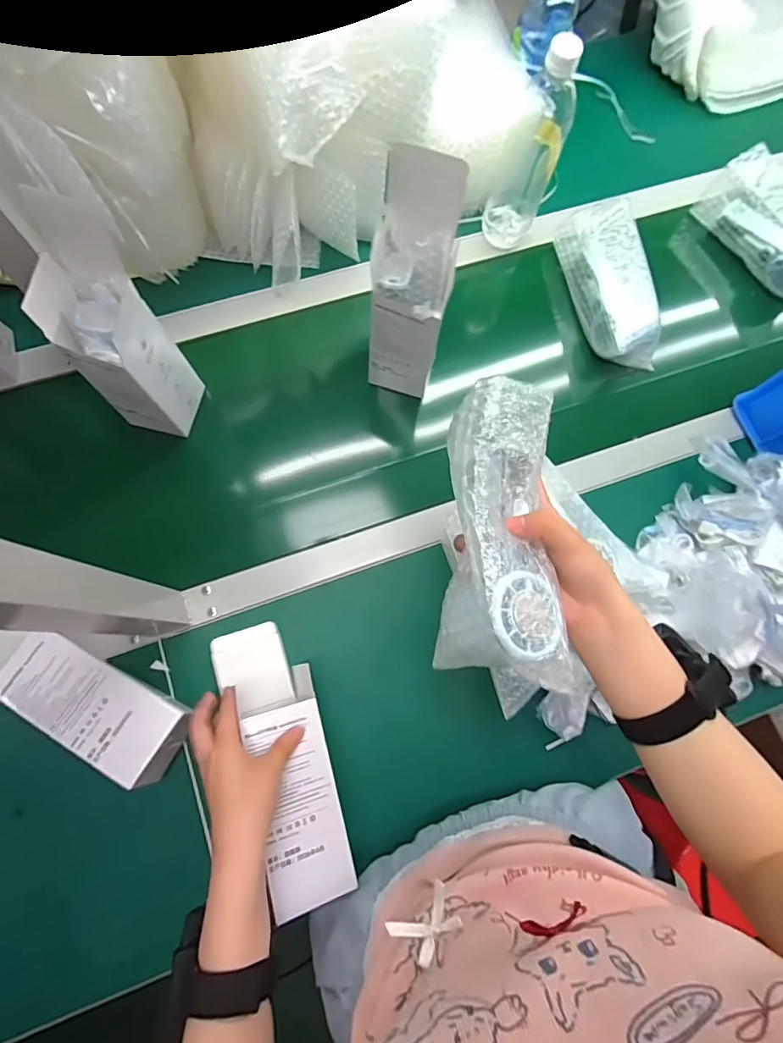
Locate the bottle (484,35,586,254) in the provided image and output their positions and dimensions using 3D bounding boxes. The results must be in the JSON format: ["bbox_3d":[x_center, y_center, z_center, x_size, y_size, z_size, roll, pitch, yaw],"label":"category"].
[{"bbox_3d":[0.168,-0.446,0.578,0.067,0.220,0.079,20,76,3],"label":"bottle"}]

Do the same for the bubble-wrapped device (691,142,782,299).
[{"bbox_3d":[0.515,-0.389,0.650,0.058,0.069,0.206,-33,79,-10],"label":"bubble-wrapped device"}]

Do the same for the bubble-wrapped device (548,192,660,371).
[{"bbox_3d":[0.279,-0.295,0.620,0.075,0.066,0.212,-10,76,-5],"label":"bubble-wrapped device"}]

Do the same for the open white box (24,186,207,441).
[{"bbox_3d":[-0.266,-0.177,0.478,0.074,0.220,0.098,11,75,1],"label":"open white box"}]

